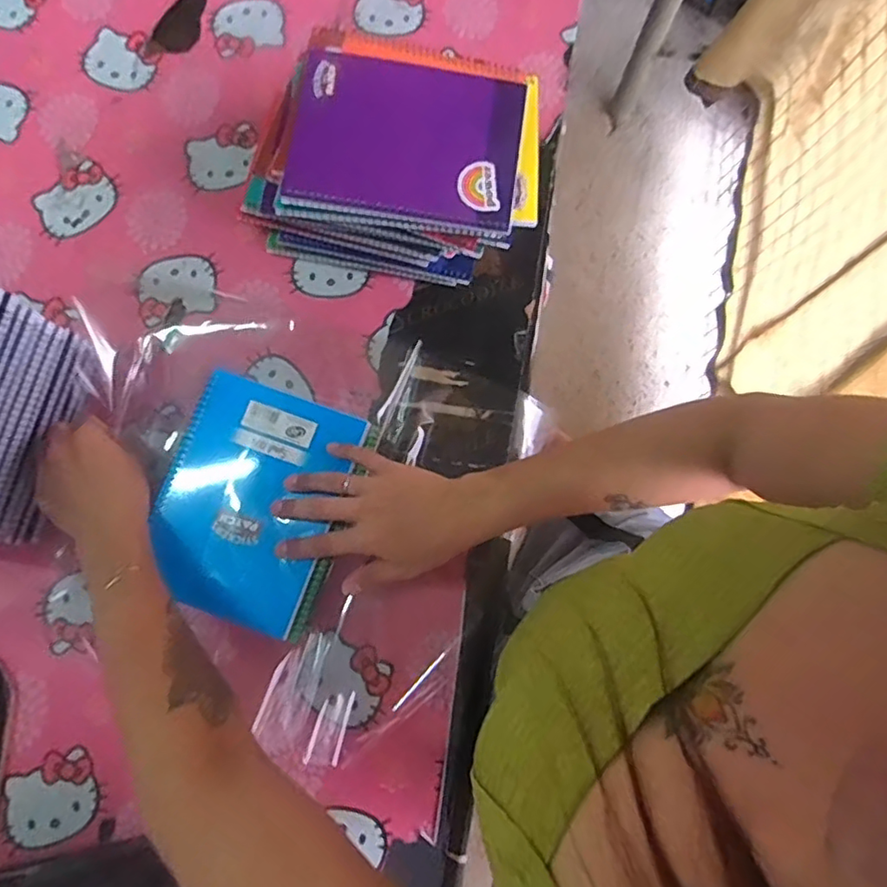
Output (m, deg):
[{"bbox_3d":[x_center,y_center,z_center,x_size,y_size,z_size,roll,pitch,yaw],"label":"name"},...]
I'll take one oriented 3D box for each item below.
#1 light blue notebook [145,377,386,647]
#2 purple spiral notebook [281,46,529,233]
[{"bbox_3d":[-0.165,0.049,0.523,0.154,0.012,0.197,18,80,2],"label":"light blue notebook"},{"bbox_3d":[-0.031,-0.267,0.523,0.195,0.018,0.146,7,80,-1],"label":"purple spiral notebook"}]

